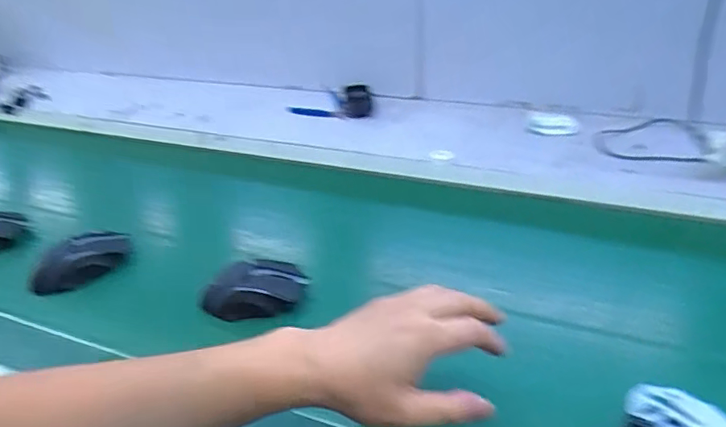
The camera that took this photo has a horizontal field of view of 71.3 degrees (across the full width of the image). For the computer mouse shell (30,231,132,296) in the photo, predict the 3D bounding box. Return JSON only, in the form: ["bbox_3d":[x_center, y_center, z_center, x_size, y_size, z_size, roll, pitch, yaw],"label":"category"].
[{"bbox_3d":[-0.349,0.057,0.627,0.117,0.027,0.067,-27,39,-28],"label":"computer mouse shell"}]

